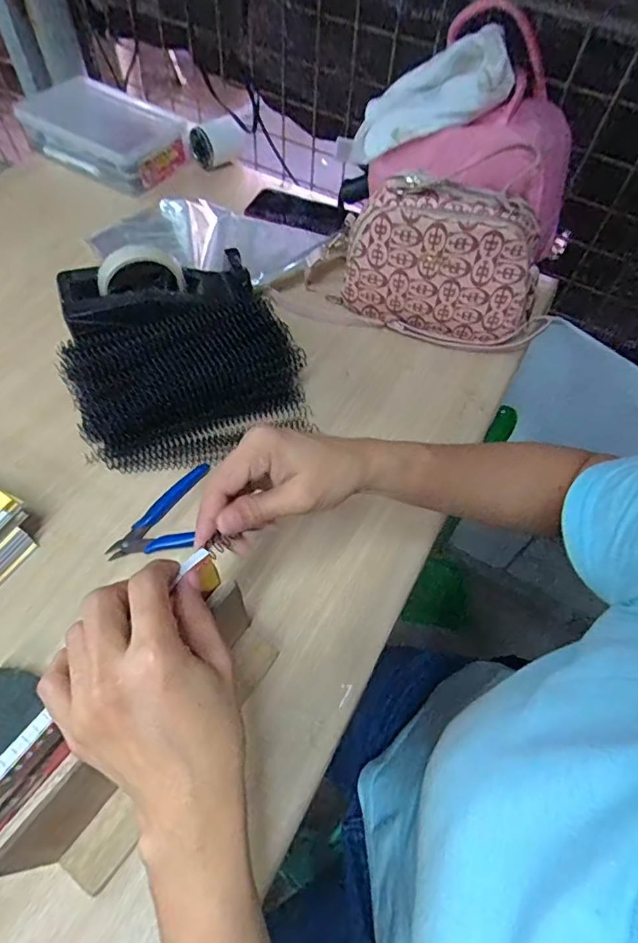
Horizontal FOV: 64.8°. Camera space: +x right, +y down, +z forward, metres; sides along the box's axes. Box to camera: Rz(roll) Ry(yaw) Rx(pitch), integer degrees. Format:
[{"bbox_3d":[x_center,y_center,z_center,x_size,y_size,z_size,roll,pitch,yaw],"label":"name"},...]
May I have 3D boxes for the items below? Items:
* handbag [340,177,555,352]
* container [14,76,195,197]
[{"bbox_3d":[0.155,-0.236,0.590,0.246,0.149,0.082,11,57,4],"label":"handbag"},{"bbox_3d":[-0.337,-0.534,0.796,0.242,0.065,0.154,29,60,15],"label":"container"}]

